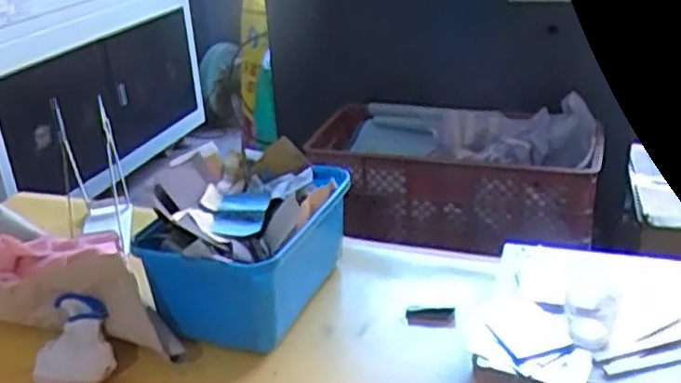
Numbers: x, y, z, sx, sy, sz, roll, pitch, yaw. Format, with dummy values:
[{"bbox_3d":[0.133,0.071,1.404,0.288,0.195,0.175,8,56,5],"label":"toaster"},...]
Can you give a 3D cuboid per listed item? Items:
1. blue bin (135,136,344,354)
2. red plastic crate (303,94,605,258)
[{"bbox_3d":[-0.133,0.074,1.028,0.222,0.180,0.284,7,28,20],"label":"blue bin"},{"bbox_3d":[0.248,-0.033,1.641,0.647,0.238,0.332,4,27,14],"label":"red plastic crate"}]

